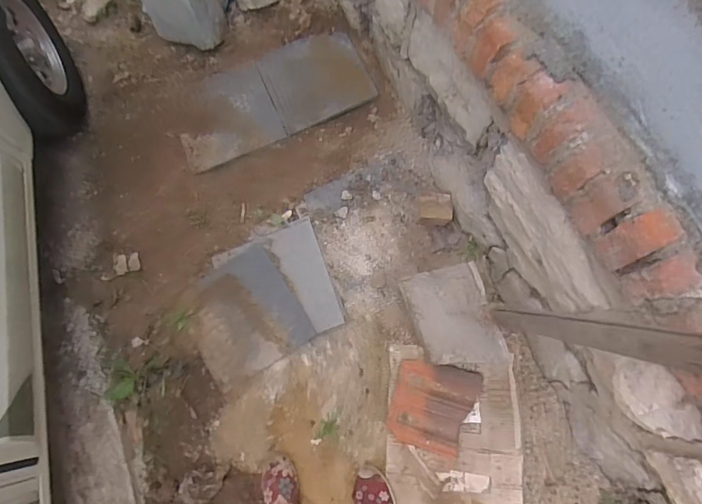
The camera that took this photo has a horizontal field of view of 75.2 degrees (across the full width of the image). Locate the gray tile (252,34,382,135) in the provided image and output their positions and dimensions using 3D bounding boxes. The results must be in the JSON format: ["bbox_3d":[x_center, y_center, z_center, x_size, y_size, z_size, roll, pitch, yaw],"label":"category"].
[{"bbox_3d":[-0.112,-0.553,1.453,0.307,0.024,0.290,-25,73,-6],"label":"gray tile"}]

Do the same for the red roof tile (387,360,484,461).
[{"bbox_3d":[0.207,0.387,1.151,0.200,0.031,0.207,15,74,6],"label":"red roof tile"}]

